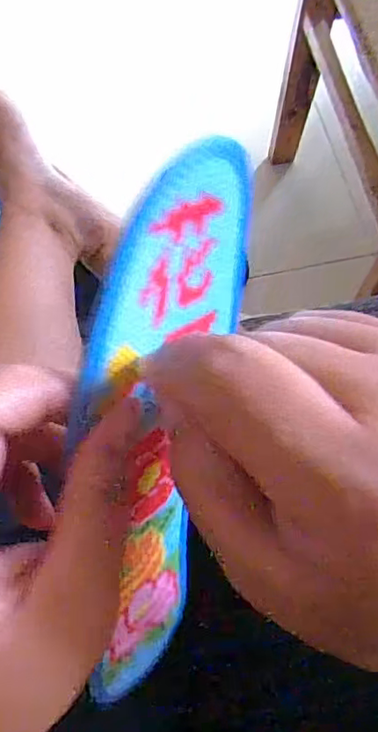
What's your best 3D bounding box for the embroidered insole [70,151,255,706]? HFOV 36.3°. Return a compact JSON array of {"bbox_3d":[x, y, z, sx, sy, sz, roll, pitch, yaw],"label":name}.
[{"bbox_3d":[-0.012,0.041,0.207,0.009,0.231,0.078,29,36,26],"label":"embroidered insole"}]

